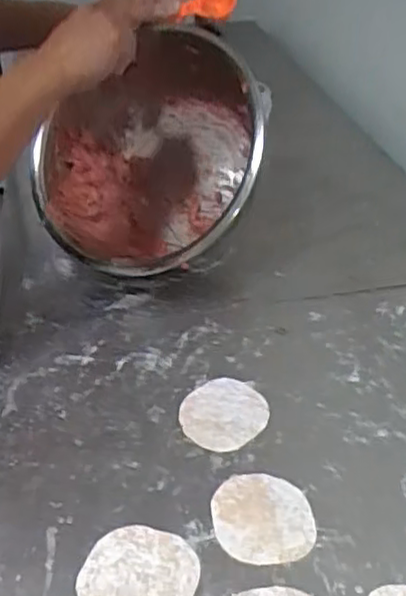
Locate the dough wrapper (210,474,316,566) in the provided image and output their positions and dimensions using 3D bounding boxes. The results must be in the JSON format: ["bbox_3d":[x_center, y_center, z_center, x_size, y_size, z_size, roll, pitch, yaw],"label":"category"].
[{"bbox_3d":[0.048,0.177,0.561,0.079,0.006,0.080,-3,41,1],"label":"dough wrapper"}]

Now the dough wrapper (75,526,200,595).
[{"bbox_3d":[-0.049,0.208,0.521,0.083,0.004,0.077,-1,37,1],"label":"dough wrapper"}]

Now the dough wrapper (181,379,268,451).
[{"bbox_3d":[0.021,0.109,0.659,0.078,0.006,0.087,22,42,23],"label":"dough wrapper"}]

